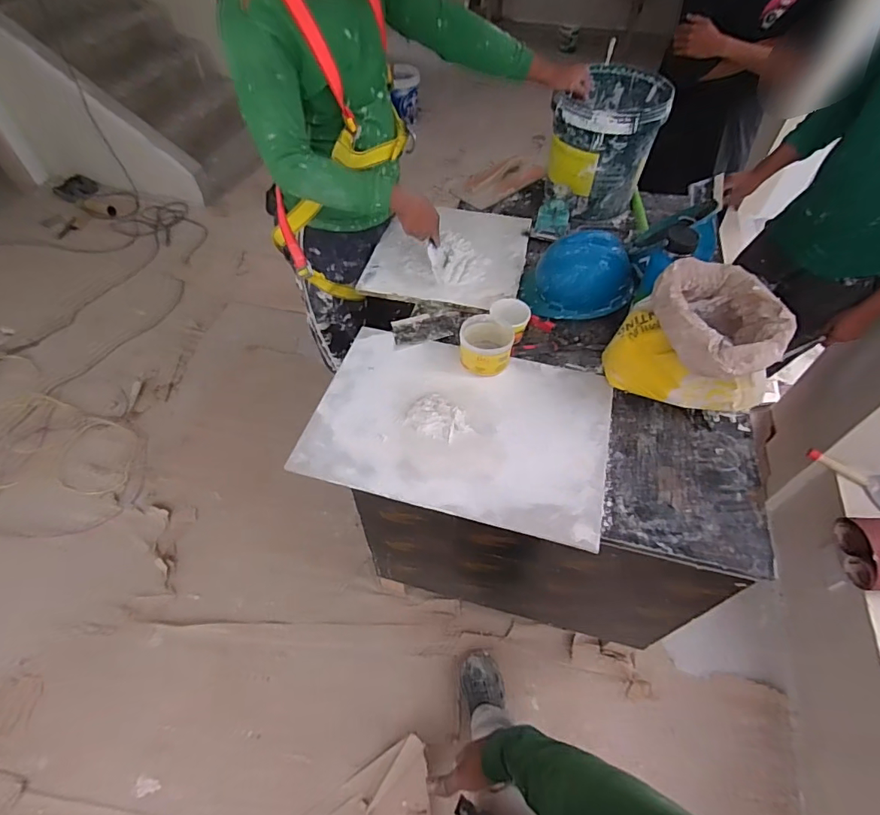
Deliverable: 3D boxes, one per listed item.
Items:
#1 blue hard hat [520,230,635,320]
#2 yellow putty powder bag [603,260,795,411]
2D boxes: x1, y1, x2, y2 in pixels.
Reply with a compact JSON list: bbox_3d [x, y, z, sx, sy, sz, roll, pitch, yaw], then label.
[{"bbox_3d":[0.347,-0.335,1.190,0.249,0.147,0.192,-10,53,-6],"label":"blue hard hat"},{"bbox_3d":[0.548,-0.145,1.010,0.303,0.201,0.287,36,61,25],"label":"yellow putty powder bag"}]

